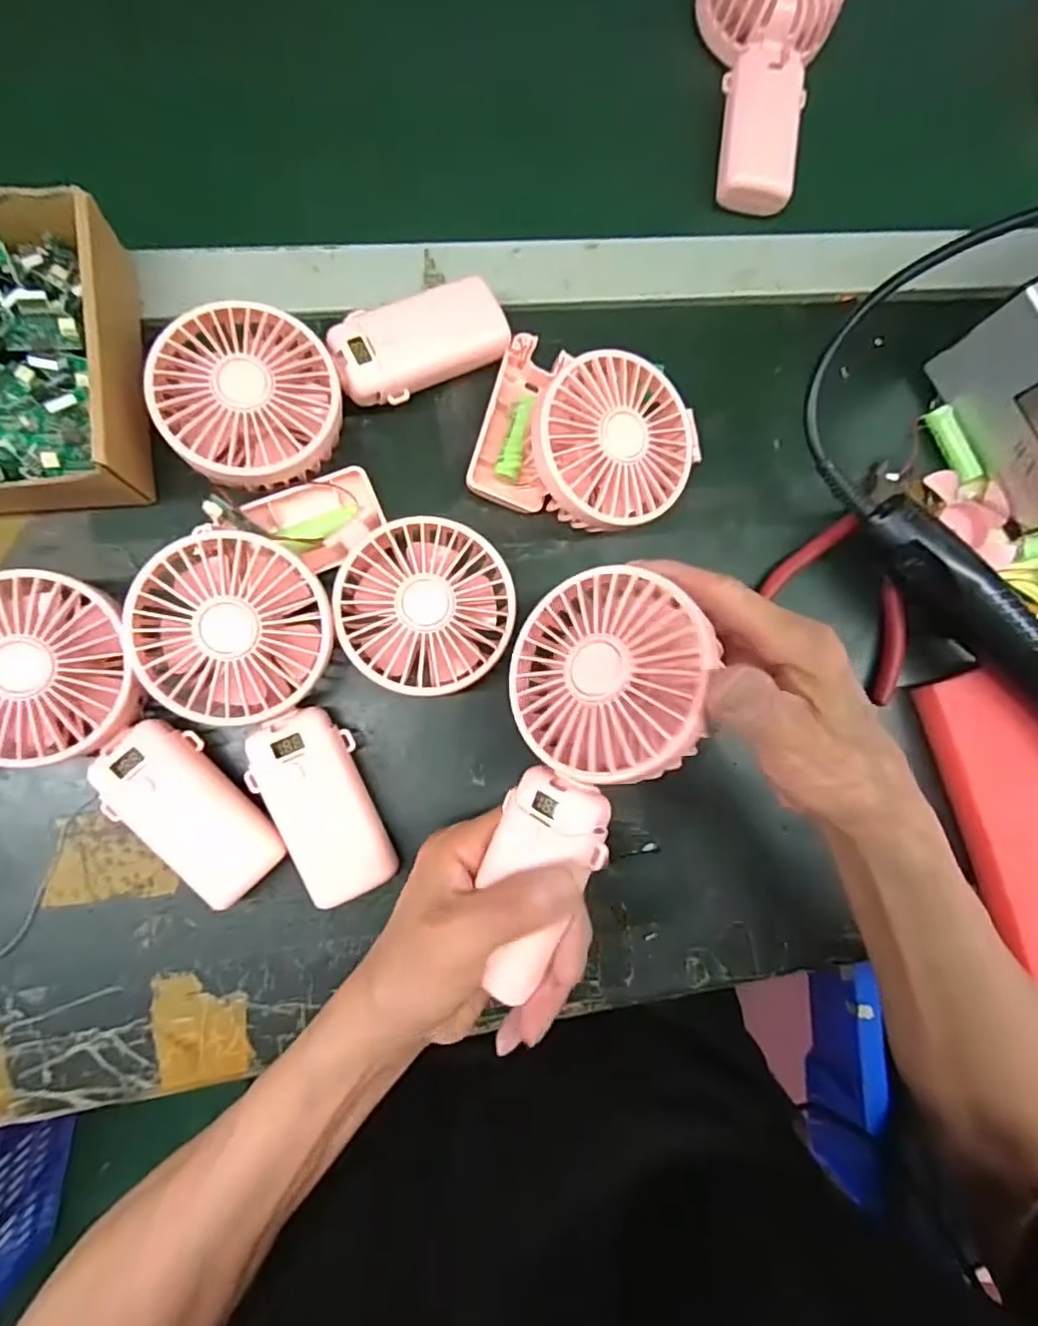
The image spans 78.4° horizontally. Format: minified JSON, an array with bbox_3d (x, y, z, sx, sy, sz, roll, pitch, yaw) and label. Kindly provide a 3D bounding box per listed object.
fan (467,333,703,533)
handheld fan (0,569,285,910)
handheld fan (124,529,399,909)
[{"bbox_3d":[0.035,-0.119,0.344,0.113,0.053,0.090,25,83,-4],"label":"fan"},{"bbox_3d":[-0.187,0.035,0.306,0.180,0.045,0.087,38,82,-2],"label":"handheld fan"},{"bbox_3d":[-0.108,0.028,0.312,0.088,0.053,0.177,-34,90,-8],"label":"handheld fan"}]

